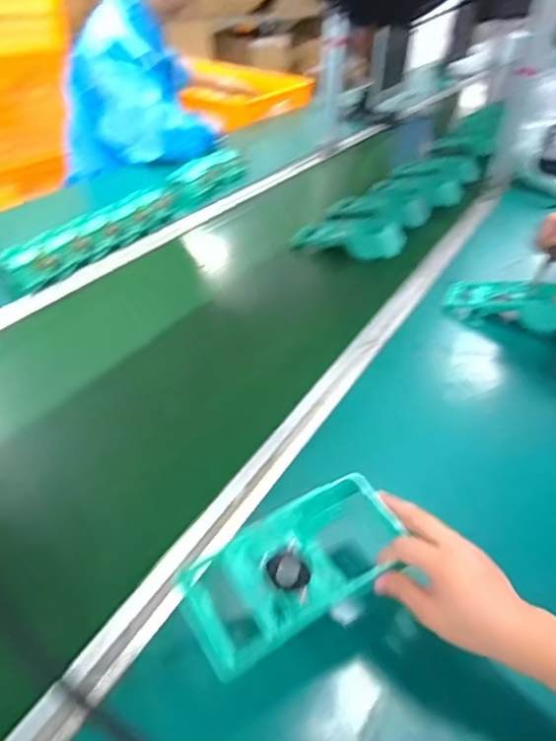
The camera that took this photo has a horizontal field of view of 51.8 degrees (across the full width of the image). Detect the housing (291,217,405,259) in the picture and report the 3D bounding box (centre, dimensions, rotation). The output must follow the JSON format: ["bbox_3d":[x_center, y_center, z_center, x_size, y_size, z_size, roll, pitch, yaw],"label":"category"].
[{"bbox_3d":[0.125,-0.240,1.046,0.200,0.052,0.074,10,36,30],"label":"housing"}]

